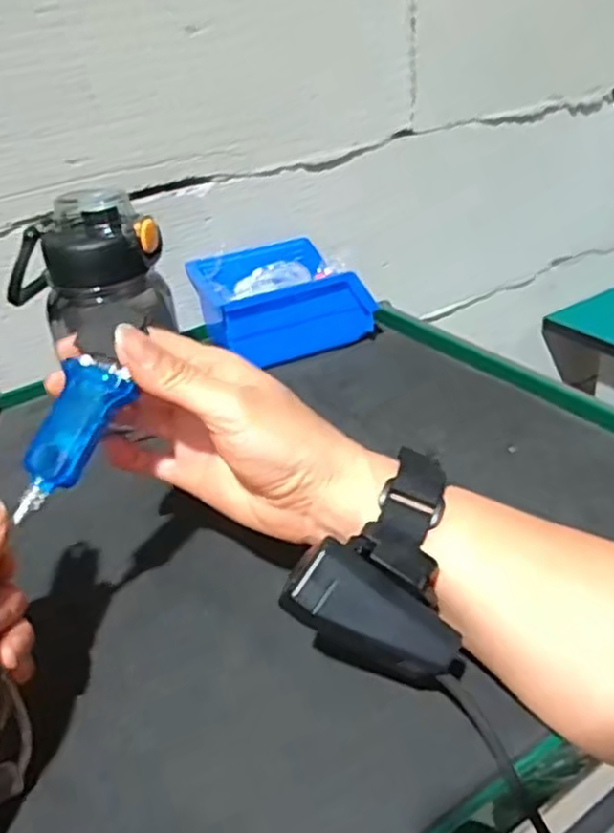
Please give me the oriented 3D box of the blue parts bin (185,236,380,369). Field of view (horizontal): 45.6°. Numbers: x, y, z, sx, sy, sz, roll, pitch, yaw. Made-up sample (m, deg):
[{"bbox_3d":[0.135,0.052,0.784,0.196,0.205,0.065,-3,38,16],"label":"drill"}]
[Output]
[{"bbox_3d":[-0.026,-0.102,0.634,0.134,0.060,0.108,-14,33,-13],"label":"blue parts bin"}]

